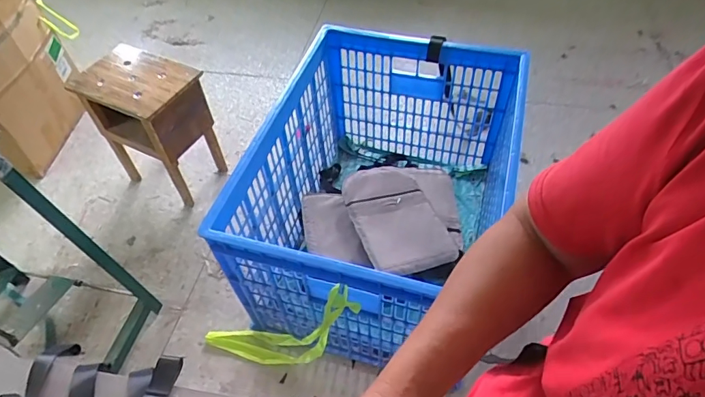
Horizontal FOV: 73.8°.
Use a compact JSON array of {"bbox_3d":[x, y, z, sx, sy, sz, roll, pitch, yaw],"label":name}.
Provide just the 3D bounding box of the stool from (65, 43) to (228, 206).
[{"bbox_3d":[-0.651,-0.235,1.592,0.387,0.429,0.233,24,56,21],"label":"stool"}]

